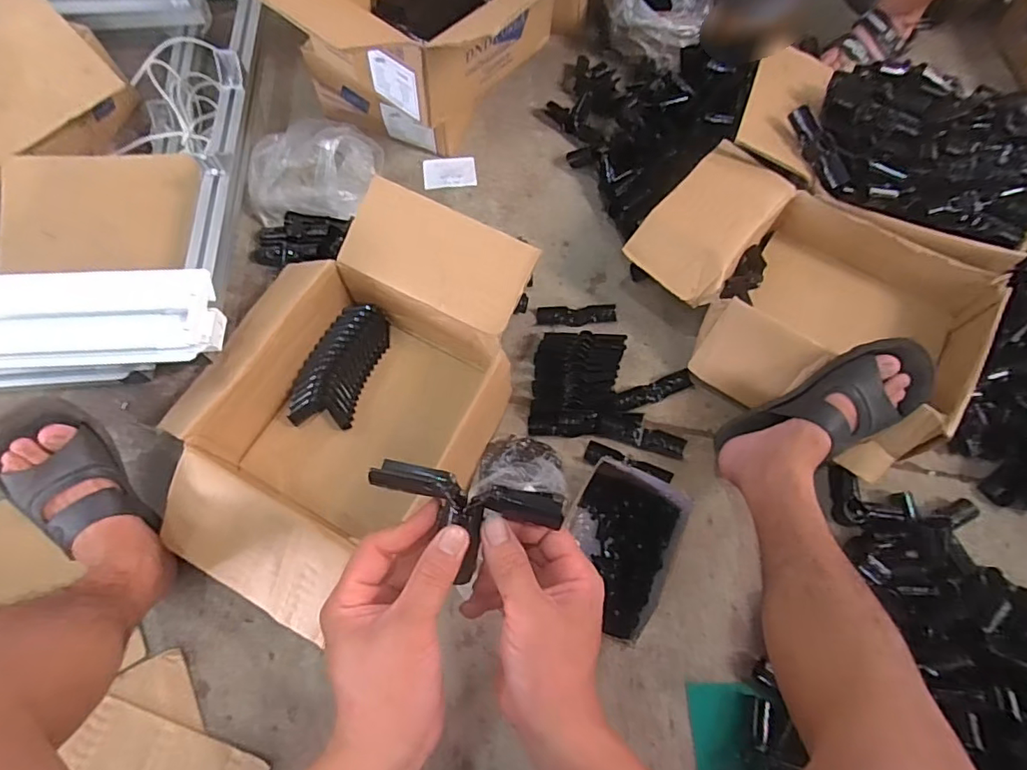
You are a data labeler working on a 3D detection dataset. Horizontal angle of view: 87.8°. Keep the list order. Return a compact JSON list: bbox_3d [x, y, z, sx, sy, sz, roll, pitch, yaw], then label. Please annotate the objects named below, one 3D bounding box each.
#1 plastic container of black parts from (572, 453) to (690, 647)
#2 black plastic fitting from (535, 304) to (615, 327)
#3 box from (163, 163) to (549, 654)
[{"bbox_3d":[0.132,0.209,0.688,0.136,0.073,0.192,19,76,20],"label":"plastic container of black parts"},{"bbox_3d":[0.102,-0.112,0.862,0.129,0.011,0.034,-5,67,-2],"label":"black plastic fitting"},{"bbox_3d":[-0.227,0.010,0.723,0.380,0.179,0.530,23,69,9],"label":"box"}]

